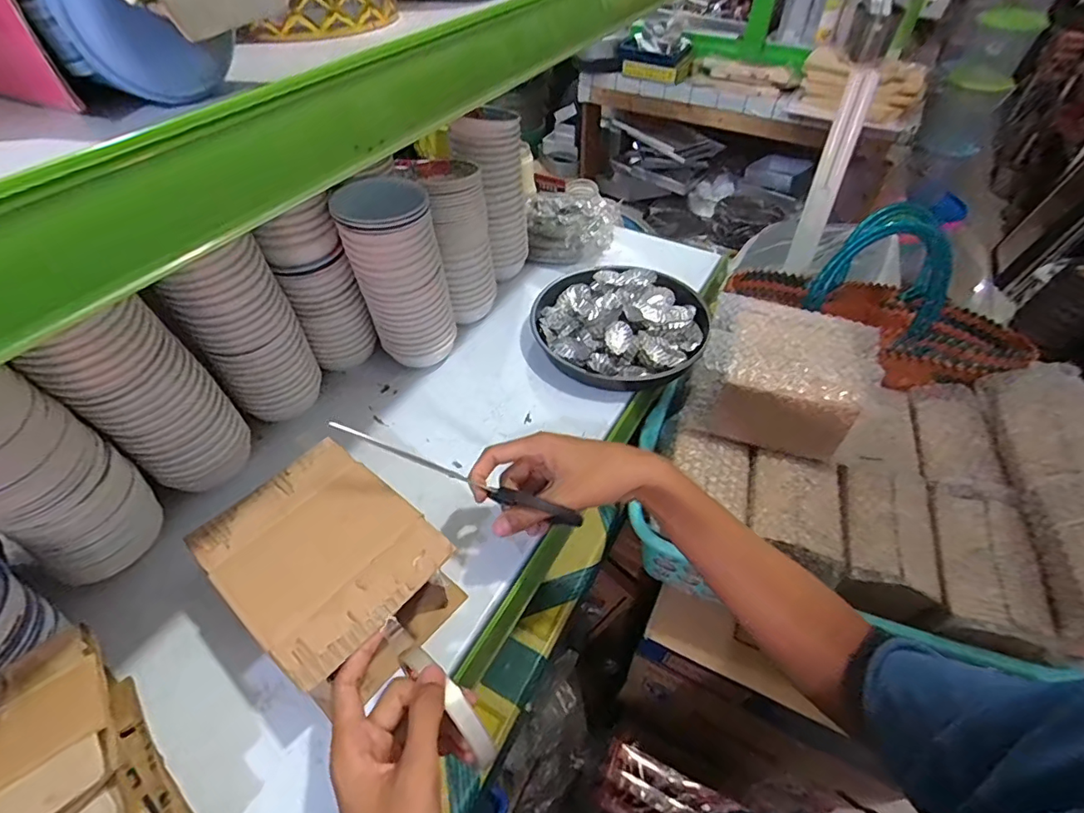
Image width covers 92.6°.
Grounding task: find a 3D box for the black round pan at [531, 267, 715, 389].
[{"bbox_3d":[0.094,-0.105,0.636,0.204,0.044,0.205,16,50,14],"label":"black round pan"}]

